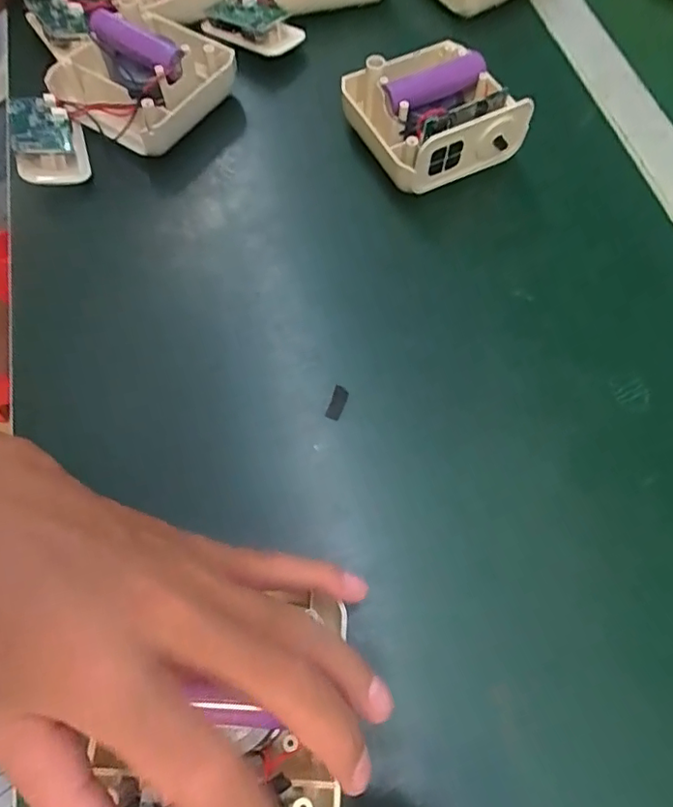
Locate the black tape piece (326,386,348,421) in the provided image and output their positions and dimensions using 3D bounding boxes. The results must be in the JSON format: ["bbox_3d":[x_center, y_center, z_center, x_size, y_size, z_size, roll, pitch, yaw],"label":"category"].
[{"bbox_3d":[0.000,0.000,0.289,0.008,0.004,0.019,18,65,7],"label":"black tape piece"}]

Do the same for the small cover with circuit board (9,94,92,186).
[{"bbox_3d":[-0.179,-0.163,0.345,0.038,0.023,0.060,-14,67,-7],"label":"small cover with circuit board"}]

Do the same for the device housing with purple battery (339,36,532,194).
[{"bbox_3d":[0.056,-0.185,0.349,0.088,0.050,0.098,-23,68,-11],"label":"device housing with purple battery"}]

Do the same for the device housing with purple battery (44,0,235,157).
[{"bbox_3d":[-0.128,-0.216,0.359,0.090,0.050,0.093,30,67,13],"label":"device housing with purple battery"}]

